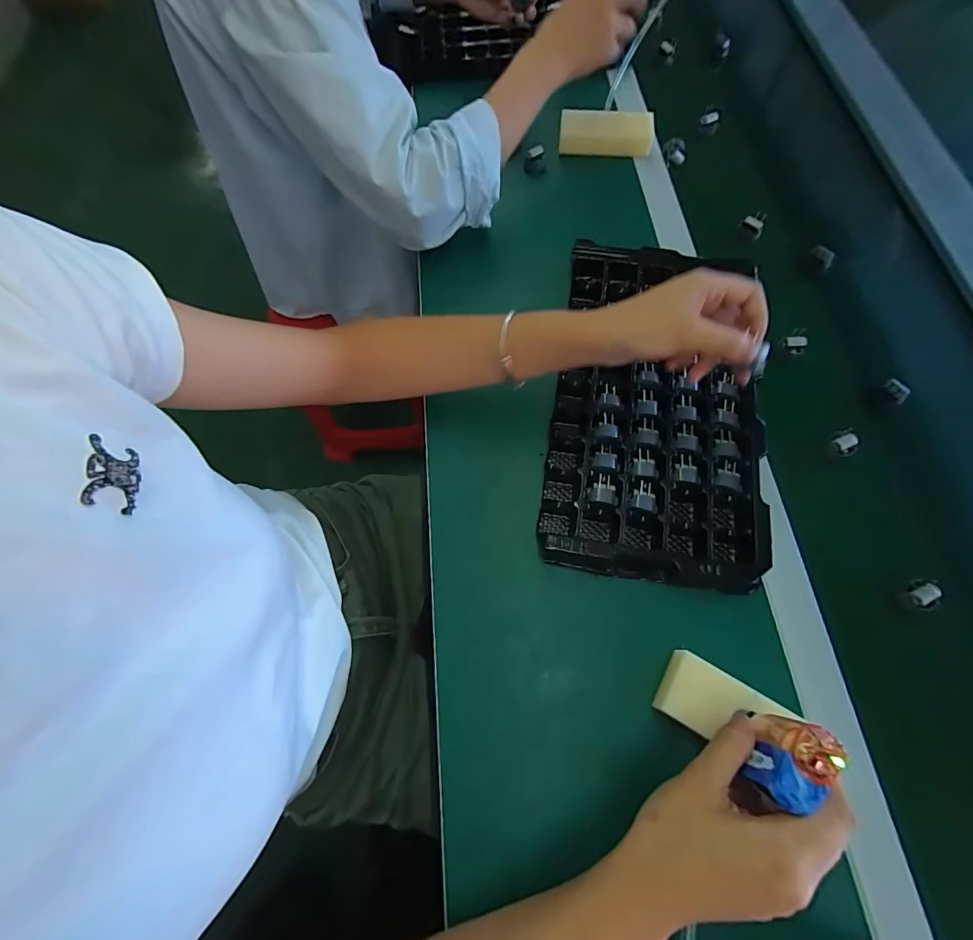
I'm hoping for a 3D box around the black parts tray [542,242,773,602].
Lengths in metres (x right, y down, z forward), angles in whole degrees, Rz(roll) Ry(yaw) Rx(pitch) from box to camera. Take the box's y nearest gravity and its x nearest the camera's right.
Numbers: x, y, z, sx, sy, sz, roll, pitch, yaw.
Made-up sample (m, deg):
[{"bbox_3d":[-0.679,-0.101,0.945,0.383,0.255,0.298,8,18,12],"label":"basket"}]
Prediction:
[{"bbox_3d":[0.168,-0.068,0.448,0.192,0.042,0.351,9,69,4],"label":"black parts tray"}]

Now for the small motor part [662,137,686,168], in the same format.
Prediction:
[{"bbox_3d":[0.251,-0.426,0.590,0.026,0.023,0.028,0,68,1],"label":"small motor part"}]

